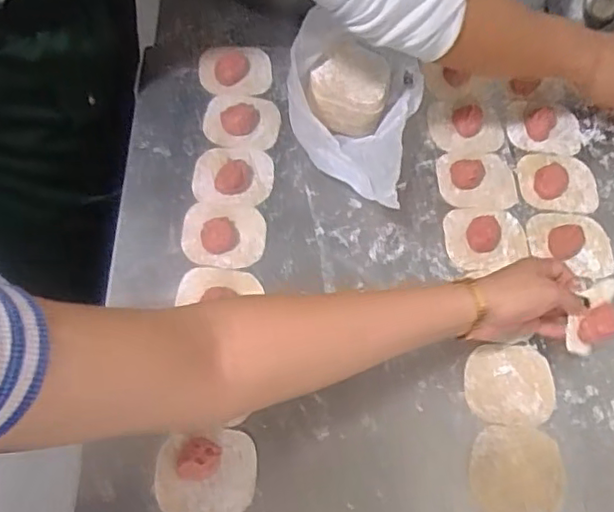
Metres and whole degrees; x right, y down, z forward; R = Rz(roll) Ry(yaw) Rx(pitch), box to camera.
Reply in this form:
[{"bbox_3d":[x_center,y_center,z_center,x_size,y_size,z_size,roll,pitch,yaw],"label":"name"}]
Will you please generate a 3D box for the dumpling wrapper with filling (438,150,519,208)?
[{"bbox_3d":[0.186,-0.088,0.655,0.084,0.020,0.068,-3,63,-4],"label":"dumpling wrapper with filling"}]

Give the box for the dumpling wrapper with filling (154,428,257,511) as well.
[{"bbox_3d":[-0.084,0.182,0.501,0.082,0.024,0.070,-7,63,-6],"label":"dumpling wrapper with filling"}]

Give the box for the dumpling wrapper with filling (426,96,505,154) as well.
[{"bbox_3d":[0.183,-0.153,0.693,0.083,0.017,0.080,1,63,-2],"label":"dumpling wrapper with filling"}]

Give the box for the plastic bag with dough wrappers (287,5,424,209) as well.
[{"bbox_3d":[0.045,-0.147,0.628,0.130,0.120,0.177,9,63,2],"label":"plastic bag with dough wrappers"}]

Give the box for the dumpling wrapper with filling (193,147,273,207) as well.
[{"bbox_3d":[-0.080,-0.091,0.646,0.081,0.014,0.072,6,63,0],"label":"dumpling wrapper with filling"}]

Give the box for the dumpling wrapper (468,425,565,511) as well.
[{"bbox_3d":[0.181,0.186,0.520,0.079,0.004,0.077,5,63,0],"label":"dumpling wrapper"}]

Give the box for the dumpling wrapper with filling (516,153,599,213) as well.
[{"bbox_3d":[0.278,-0.084,0.663,0.084,0.015,0.074,1,63,-2],"label":"dumpling wrapper with filling"}]

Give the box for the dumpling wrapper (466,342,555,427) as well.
[{"bbox_3d":[0.186,0.118,0.557,0.079,0.006,0.074,1,63,-2],"label":"dumpling wrapper"}]

